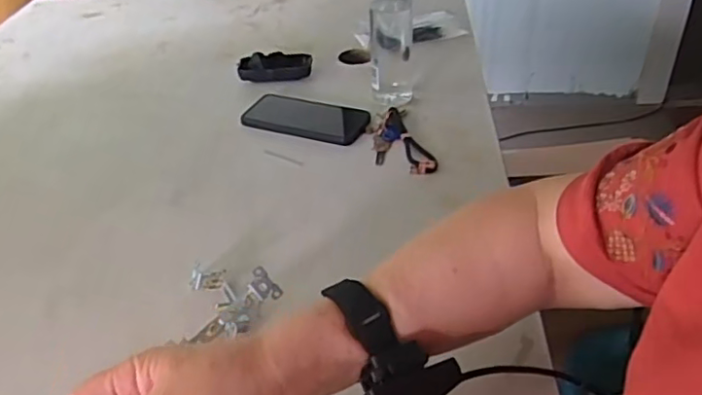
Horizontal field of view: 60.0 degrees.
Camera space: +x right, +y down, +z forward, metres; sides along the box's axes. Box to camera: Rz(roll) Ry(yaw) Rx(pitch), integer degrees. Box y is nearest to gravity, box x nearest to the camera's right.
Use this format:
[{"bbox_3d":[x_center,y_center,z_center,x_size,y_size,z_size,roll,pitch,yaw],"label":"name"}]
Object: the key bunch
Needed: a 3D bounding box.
[{"bbox_3d":[0.058,-0.079,0.784,0.065,0.018,0.157,-9,37,-6],"label":"key bunch"}]

